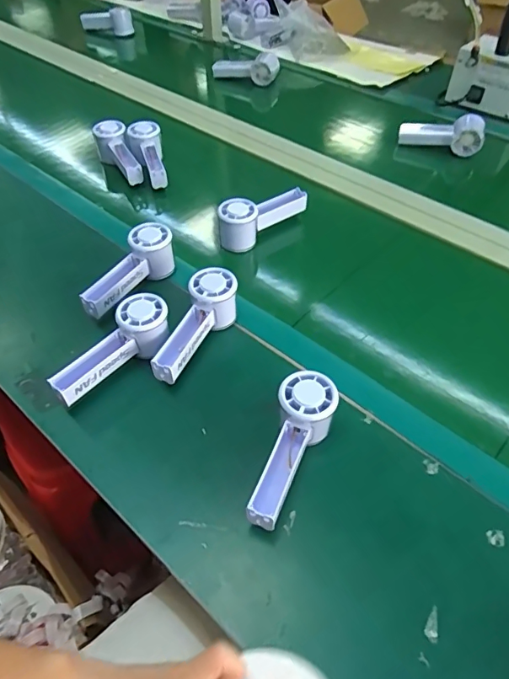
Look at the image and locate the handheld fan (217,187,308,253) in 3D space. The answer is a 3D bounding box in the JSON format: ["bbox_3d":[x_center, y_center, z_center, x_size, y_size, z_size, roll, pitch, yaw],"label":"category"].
[{"bbox_3d":[0.015,-0.192,0.726,0.151,0.060,0.048,-35,57,-26],"label":"handheld fan"}]

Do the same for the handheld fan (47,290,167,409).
[{"bbox_3d":[-0.162,0.012,0.548,0.148,0.062,0.064,-31,56,-24],"label":"handheld fan"}]

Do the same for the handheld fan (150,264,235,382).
[{"bbox_3d":[-0.064,-0.013,0.565,0.053,0.061,0.151,15,51,13],"label":"handheld fan"}]

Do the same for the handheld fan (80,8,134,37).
[{"bbox_3d":[-0.402,-0.869,1.311,0.147,0.053,0.068,1,49,1],"label":"handheld fan"}]

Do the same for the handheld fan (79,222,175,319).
[{"bbox_3d":[-0.168,-0.093,0.628,0.054,0.052,0.152,32,56,25],"label":"handheld fan"}]

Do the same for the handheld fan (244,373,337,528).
[{"bbox_3d":[0.040,0.107,0.462,0.052,0.061,0.151,13,50,11],"label":"handheld fan"}]

